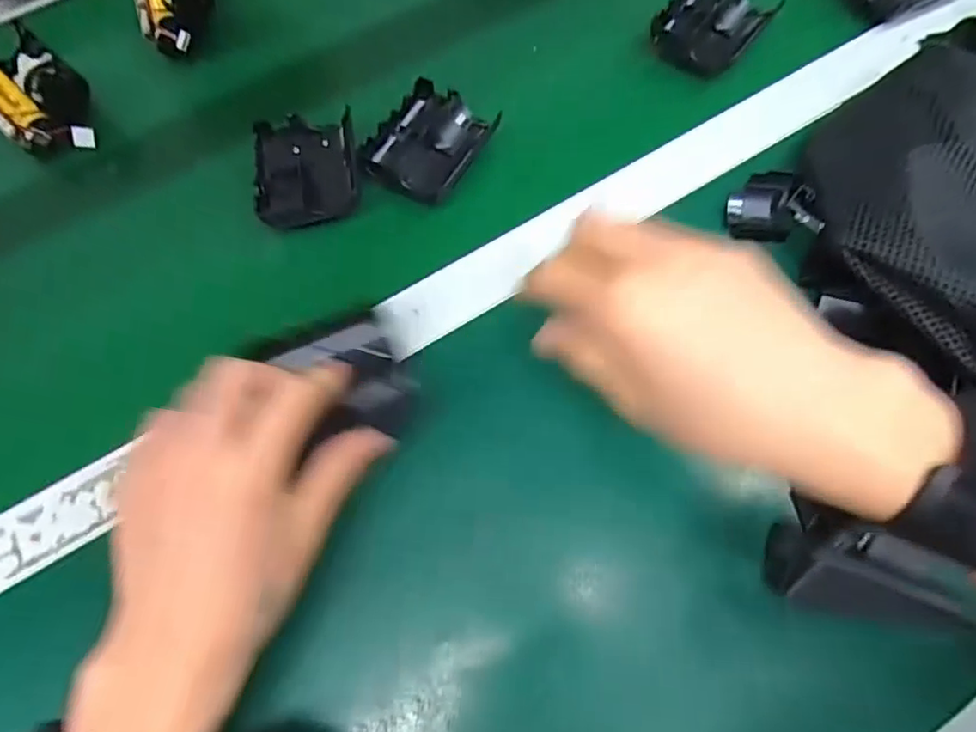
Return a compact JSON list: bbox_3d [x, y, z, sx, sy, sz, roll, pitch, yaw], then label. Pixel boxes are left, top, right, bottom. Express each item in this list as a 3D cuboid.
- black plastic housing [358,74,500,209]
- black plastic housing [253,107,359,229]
[{"bbox_3d":[-0.040,-0.151,0.407,0.064,0.020,0.081,32,72,13],"label":"black plastic housing"},{"bbox_3d":[-0.120,-0.133,0.404,0.066,0.025,0.079,-7,68,-1],"label":"black plastic housing"}]

